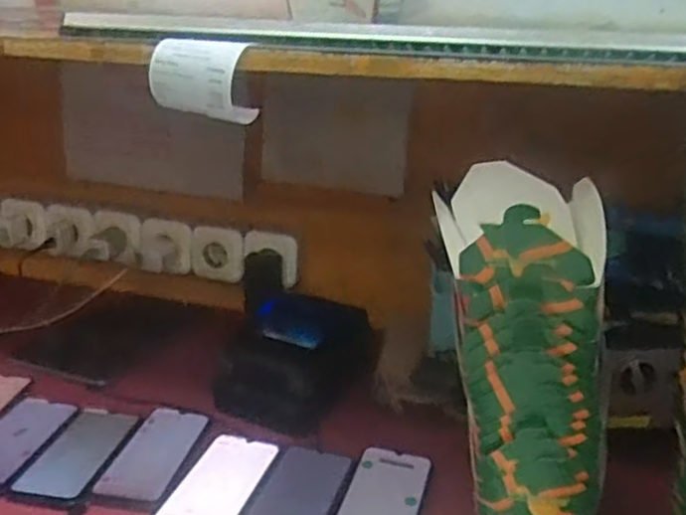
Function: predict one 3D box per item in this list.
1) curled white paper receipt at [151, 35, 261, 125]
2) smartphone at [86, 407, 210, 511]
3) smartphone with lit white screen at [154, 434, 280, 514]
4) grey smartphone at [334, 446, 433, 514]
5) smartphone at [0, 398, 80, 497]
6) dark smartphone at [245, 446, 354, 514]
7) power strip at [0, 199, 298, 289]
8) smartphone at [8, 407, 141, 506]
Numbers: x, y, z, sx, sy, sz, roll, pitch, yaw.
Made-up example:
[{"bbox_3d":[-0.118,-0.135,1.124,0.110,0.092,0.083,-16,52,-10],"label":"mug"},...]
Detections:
[{"bbox_3d":[-0.119,-0.154,0.631,0.085,0.062,0.044,11,20,21],"label":"curled white paper receipt"},{"bbox_3d":[-0.198,0.208,0.780,0.075,0.010,0.172,6,19,8],"label":"smartphone"},{"bbox_3d":[-0.126,0.231,0.730,0.078,0.013,0.170,8,19,13],"label":"smartphone with lit white screen"},{"bbox_3d":[0.039,0.242,0.721,0.080,0.016,0.172,8,19,13],"label":"grey smartphone"},{"bbox_3d":[-0.352,0.195,0.780,0.084,0.014,0.158,7,19,12],"label":"smartphone"},{"bbox_3d":[-0.047,0.241,0.716,0.080,0.010,0.178,8,19,14],"label":"dark smartphone"},{"bbox_3d":[-0.460,-0.036,1.123,0.798,0.080,0.103,7,19,12],"label":"power strip"},{"bbox_3d":[-0.276,0.205,0.771,0.076,0.015,0.153,7,19,10],"label":"smartphone"}]

